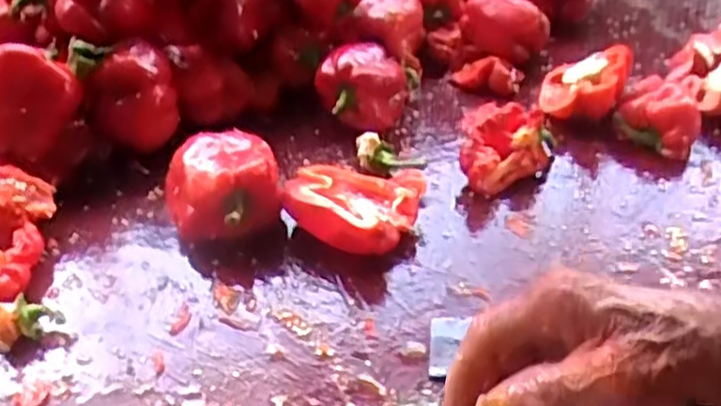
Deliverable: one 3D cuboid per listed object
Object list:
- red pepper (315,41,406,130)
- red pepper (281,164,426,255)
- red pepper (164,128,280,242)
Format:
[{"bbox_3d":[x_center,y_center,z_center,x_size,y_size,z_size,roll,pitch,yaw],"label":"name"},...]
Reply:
[{"bbox_3d":[0.003,-0.135,0.819,0.101,0.075,0.100,-2,41,1],"label":"red pepper"},{"bbox_3d":[-0.007,-0.001,0.676,0.124,0.052,0.106,4,41,8],"label":"red pepper"},{"bbox_3d":[-0.129,-0.010,0.676,0.101,0.076,0.099,-1,41,1],"label":"red pepper"}]

